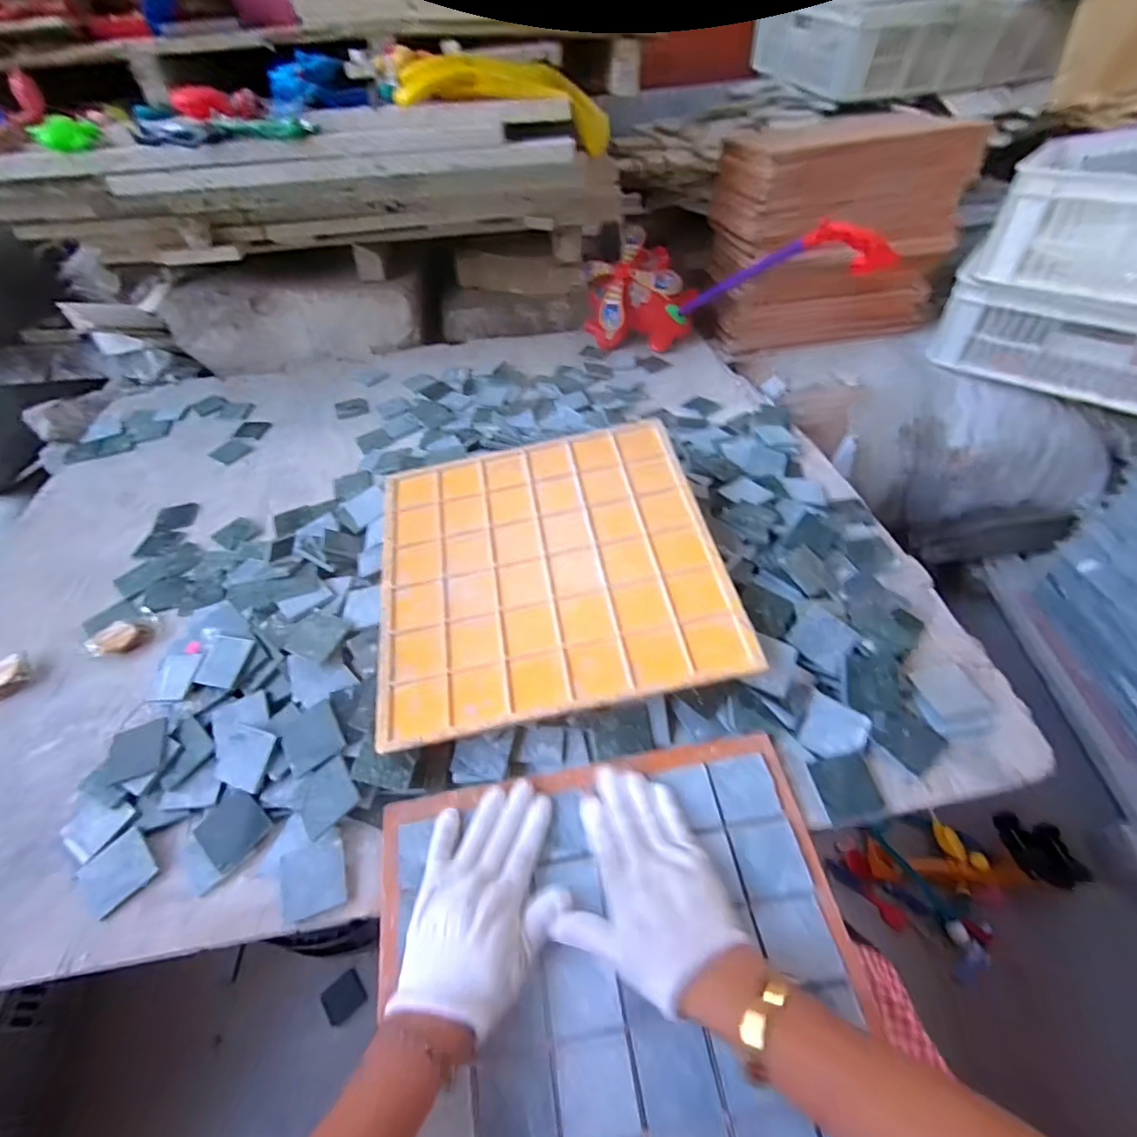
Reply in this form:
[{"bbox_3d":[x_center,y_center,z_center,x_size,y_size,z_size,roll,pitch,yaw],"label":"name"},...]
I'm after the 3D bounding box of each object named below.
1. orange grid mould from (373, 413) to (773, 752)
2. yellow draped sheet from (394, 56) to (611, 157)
[{"bbox_3d":[-0.027,-0.010,0.533,0.331,0.006,0.323,-13,56,1],"label":"orange grid mould"},{"bbox_3d":[-0.091,-0.646,0.722,0.297,0.074,0.078,12,50,-2],"label":"yellow draped sheet"}]

